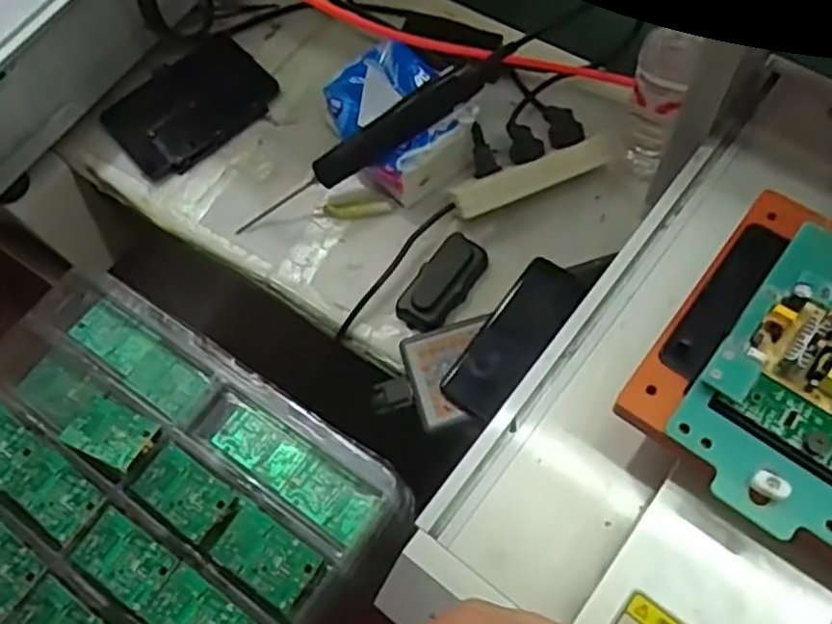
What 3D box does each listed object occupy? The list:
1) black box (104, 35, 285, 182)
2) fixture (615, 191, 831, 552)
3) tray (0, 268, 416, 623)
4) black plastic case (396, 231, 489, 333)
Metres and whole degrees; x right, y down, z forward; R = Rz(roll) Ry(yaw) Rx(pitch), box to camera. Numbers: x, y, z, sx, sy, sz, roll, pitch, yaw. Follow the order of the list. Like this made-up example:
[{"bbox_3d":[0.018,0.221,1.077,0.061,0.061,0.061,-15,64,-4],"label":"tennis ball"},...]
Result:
[{"bbox_3d":[-0.267,-0.247,0.855,0.185,0.025,0.146,-39,70,-13],"label":"black box"},{"bbox_3d":[0.262,0.038,0.446,0.199,0.036,0.206,34,72,16],"label":"fixture"},{"bbox_3d":[-0.305,0.202,0.758,0.521,0.053,0.368,30,66,23],"label":"tray"},{"bbox_3d":[0.028,-0.031,0.729,0.051,0.028,0.103,33,72,16],"label":"black plastic case"}]

